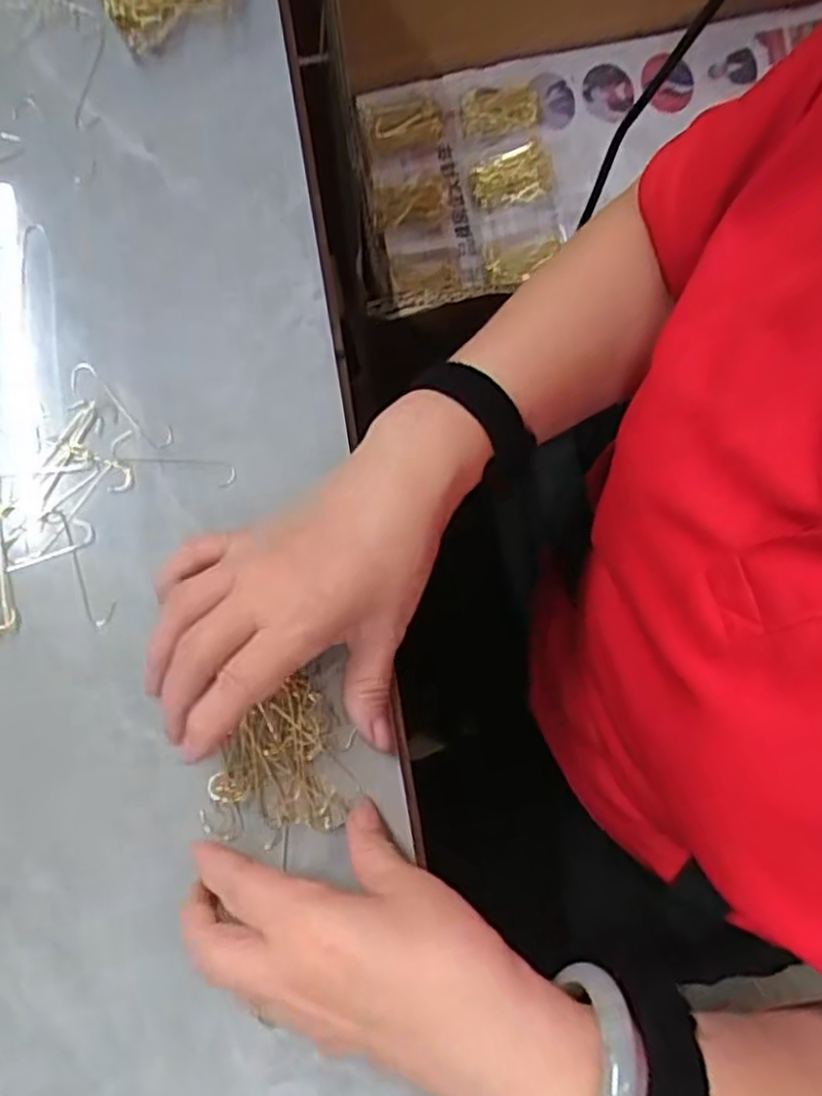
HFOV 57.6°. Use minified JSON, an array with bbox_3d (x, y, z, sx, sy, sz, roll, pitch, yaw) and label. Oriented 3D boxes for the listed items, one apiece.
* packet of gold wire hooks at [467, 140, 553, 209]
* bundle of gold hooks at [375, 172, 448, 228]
[{"bbox_3d":[0.086,-0.333,0.671,0.074,0.007,0.046,-19,99,0],"label":"packet of gold wire hooks"},{"bbox_3d":[-0.002,-0.316,0.674,0.060,0.020,0.051,-15,80,-2],"label":"bundle of gold hooks"}]

